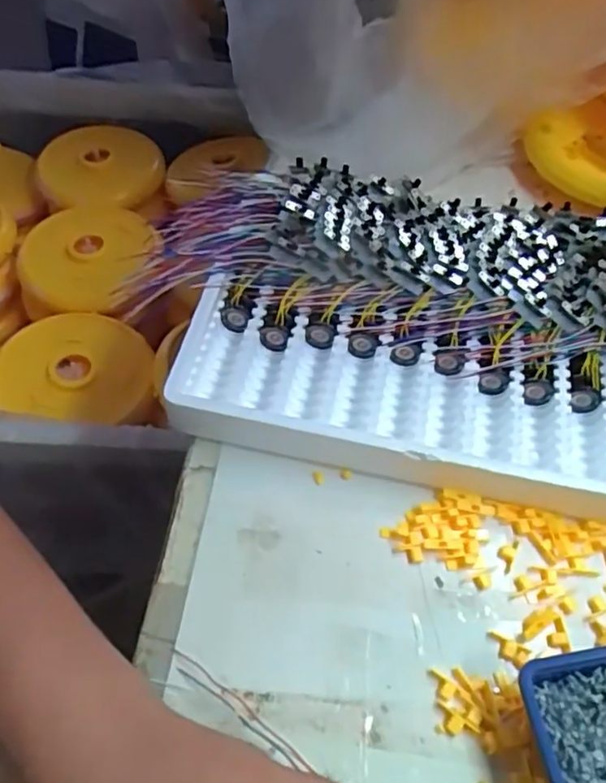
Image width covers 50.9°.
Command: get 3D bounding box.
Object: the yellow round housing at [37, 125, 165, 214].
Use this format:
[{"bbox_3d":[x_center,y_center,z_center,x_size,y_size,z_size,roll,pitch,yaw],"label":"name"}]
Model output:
[{"bbox_3d":[-0.299,-0.335,0.940,0.174,0.032,0.180,1,56,-2],"label":"yellow round housing"}]

